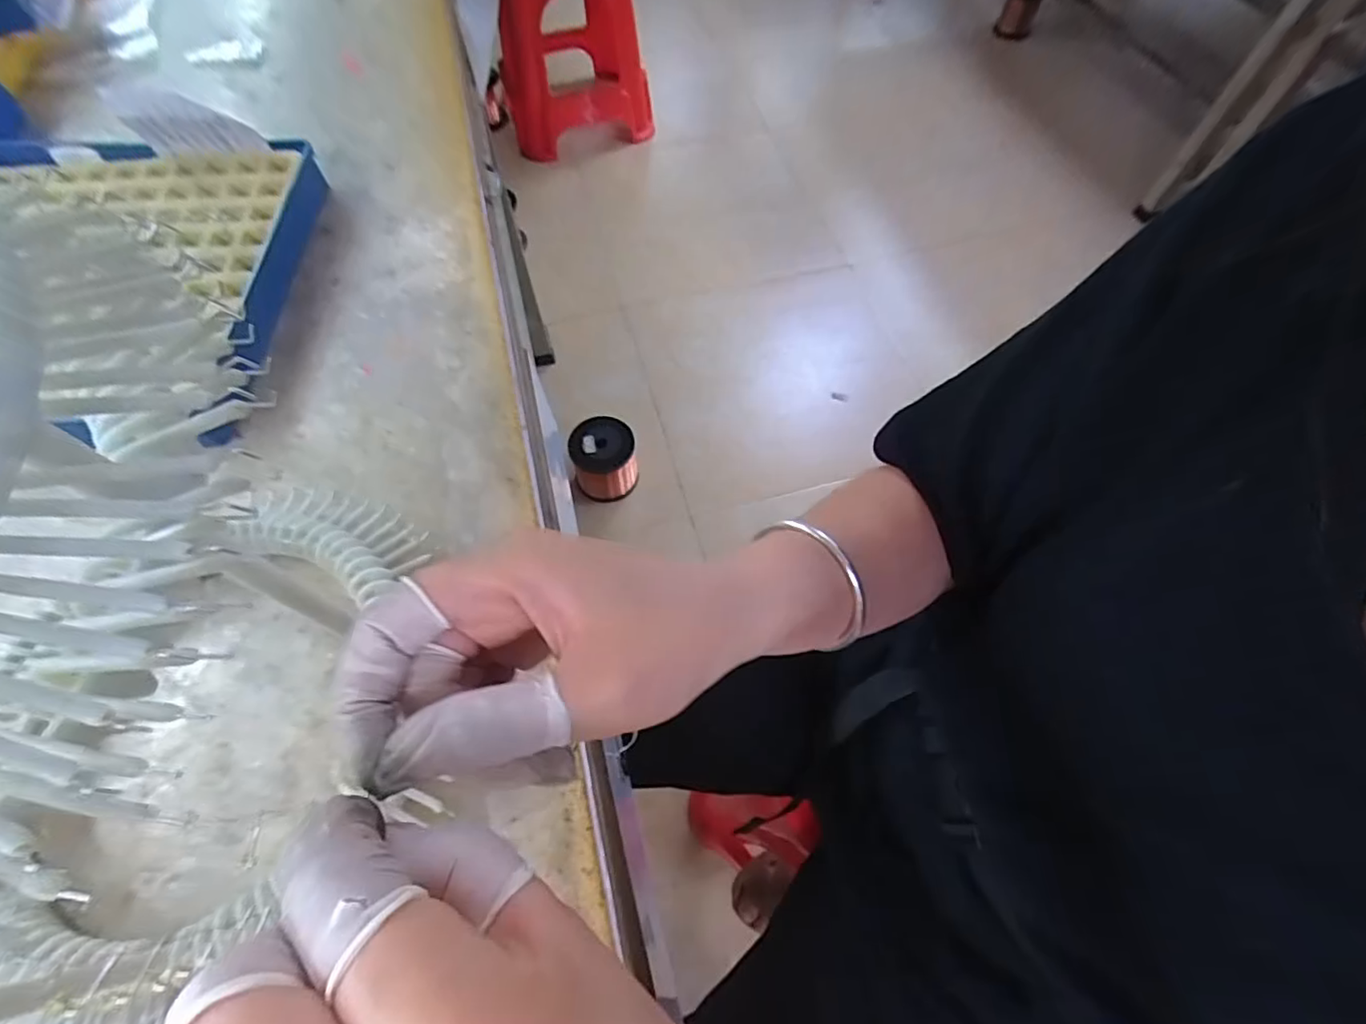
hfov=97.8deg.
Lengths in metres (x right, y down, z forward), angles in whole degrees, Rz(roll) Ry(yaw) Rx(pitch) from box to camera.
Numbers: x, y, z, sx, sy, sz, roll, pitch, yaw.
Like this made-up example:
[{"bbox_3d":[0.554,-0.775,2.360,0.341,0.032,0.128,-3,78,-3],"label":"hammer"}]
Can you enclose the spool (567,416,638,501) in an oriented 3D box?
[{"bbox_3d":[-0.157,-0.111,1.180,0.123,0.103,0.118,0,62,0],"label":"spool"}]

